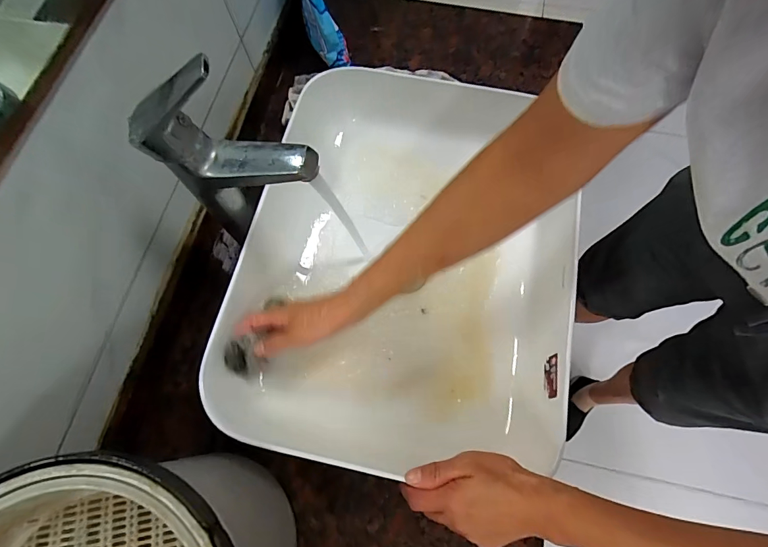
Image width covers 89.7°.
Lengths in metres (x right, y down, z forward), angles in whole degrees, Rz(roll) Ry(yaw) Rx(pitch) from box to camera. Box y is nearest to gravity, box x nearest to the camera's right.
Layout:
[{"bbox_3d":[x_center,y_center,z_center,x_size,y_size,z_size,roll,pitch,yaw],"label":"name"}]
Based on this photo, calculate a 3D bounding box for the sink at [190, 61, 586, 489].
[{"bbox_3d":[0.024,-0.009,0.504,0.402,0.112,0.491,2,70,3],"label":"sink"}]

